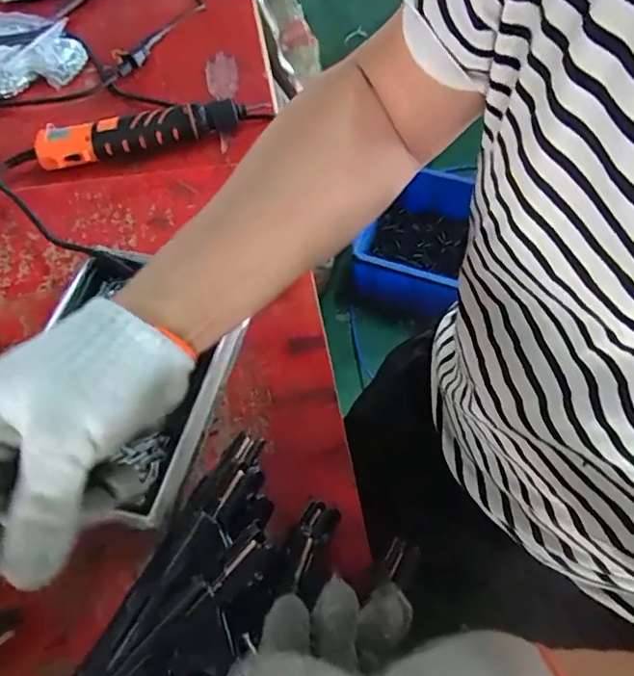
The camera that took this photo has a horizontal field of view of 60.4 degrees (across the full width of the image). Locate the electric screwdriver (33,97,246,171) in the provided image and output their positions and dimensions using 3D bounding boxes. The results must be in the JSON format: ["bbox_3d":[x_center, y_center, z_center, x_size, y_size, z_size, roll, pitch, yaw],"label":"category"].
[{"bbox_3d":[-0.201,-0.241,0.632,0.239,0.038,0.048,-16,60,-10],"label":"electric screwdriver"}]

